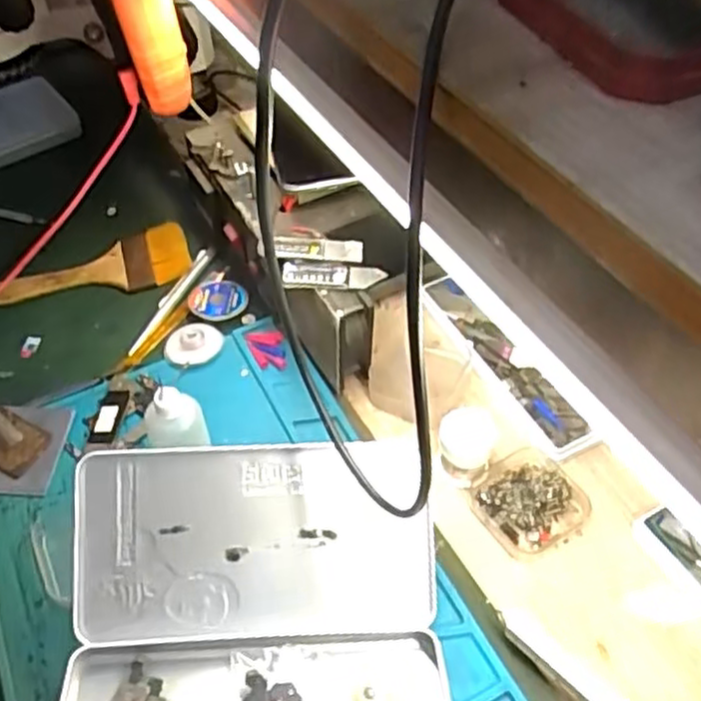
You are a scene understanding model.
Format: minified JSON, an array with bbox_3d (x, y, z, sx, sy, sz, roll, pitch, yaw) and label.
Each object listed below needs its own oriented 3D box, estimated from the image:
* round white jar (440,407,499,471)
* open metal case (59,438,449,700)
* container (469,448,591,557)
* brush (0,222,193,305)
[{"bbox_3d":[0.078,0.060,0.483,0.039,0.022,0.039,-2,73,7],"label":"round white jar"},{"bbox_3d":[-0.051,0.151,0.378,0.201,0.079,0.189,-4,49,-2],"label":"open metal case"},{"bbox_3d":[0.117,0.094,0.469,0.068,0.013,0.062,-22,52,-16],"label":"container"},{"bbox_3d":[-0.211,-0.065,0.606,0.156,0.015,0.061,-17,51,-13],"label":"brush"}]

